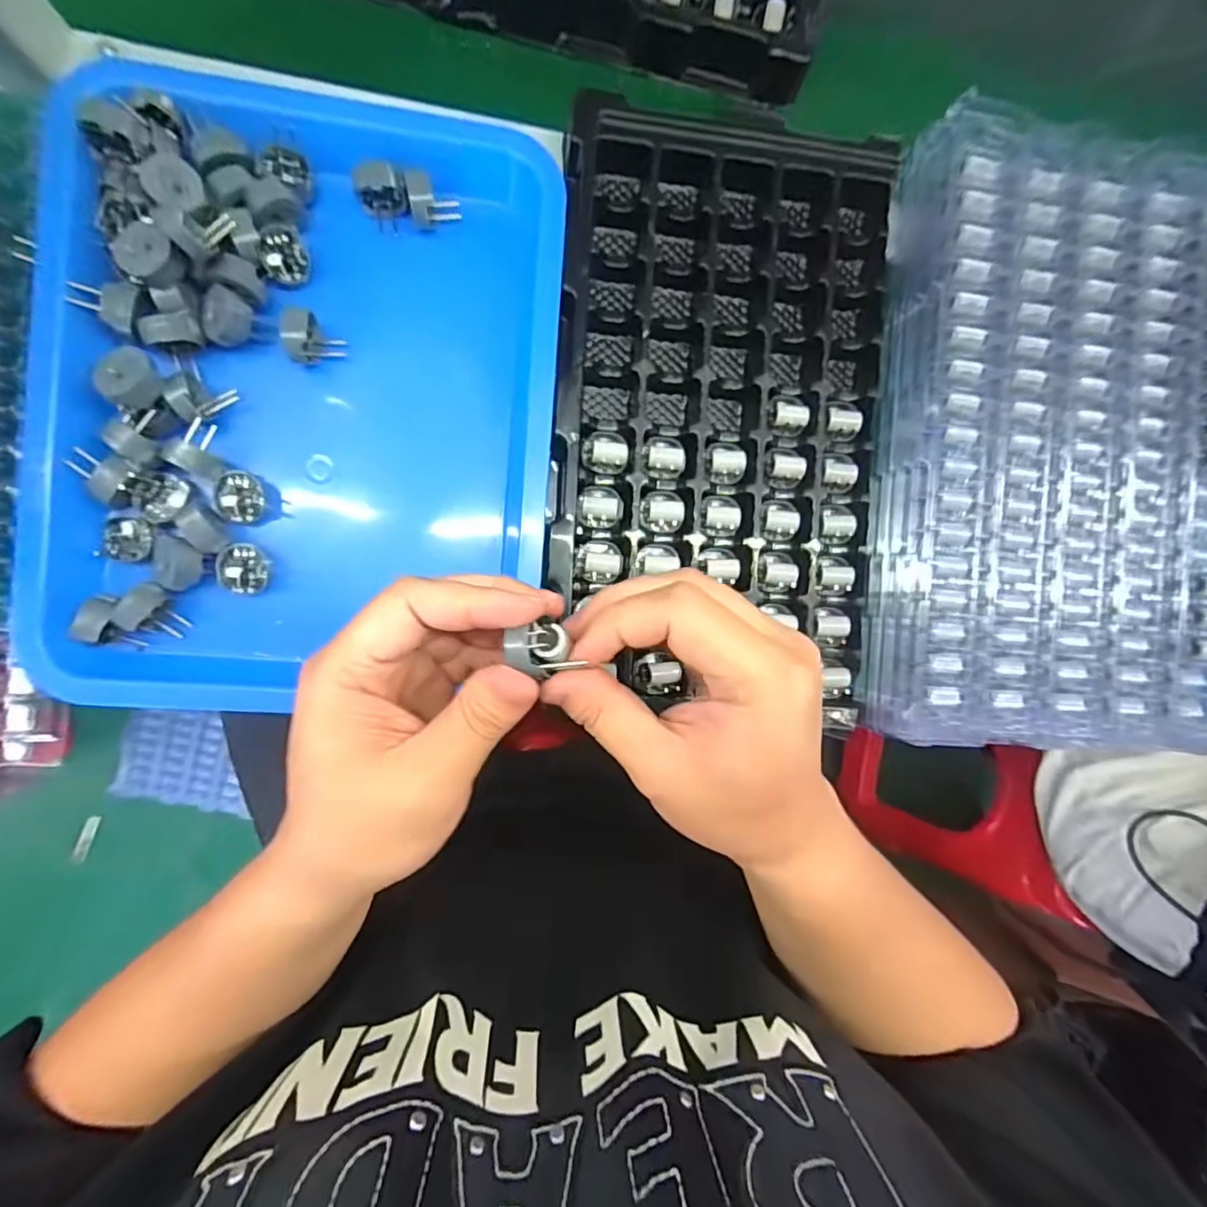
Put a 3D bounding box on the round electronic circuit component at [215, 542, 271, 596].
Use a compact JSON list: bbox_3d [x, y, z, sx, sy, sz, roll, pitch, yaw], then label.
[{"bbox_3d":[-0.201,-0.019,0.320,0.022,0.012,0.028,0,89,-7],"label":"round electronic circuit component"}]

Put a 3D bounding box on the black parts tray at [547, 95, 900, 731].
[{"bbox_3d":[0.072,-0.107,0.350,0.199,0.036,0.351,3,88,-7],"label":"black parts tray"}]

